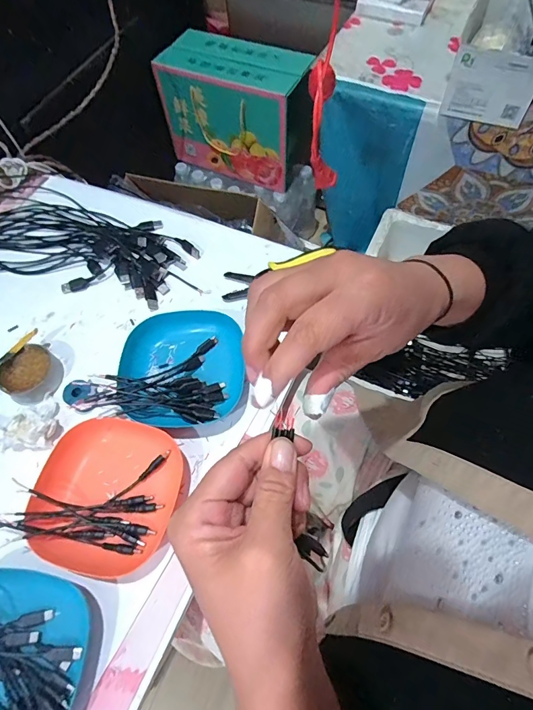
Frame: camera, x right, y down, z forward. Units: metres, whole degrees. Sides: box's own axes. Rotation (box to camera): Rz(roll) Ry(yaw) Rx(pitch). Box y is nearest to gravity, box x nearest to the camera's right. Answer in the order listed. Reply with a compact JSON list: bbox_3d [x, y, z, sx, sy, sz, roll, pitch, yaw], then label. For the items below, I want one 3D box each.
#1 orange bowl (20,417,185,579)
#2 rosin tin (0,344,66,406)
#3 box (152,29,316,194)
[{"bbox_3d":[-0.161,0.136,0.392,0.134,0.028,0.137,9,64,6],"label":"orange bowl"},{"bbox_3d":[-0.277,0.023,0.462,0.061,0.025,0.063,-1,63,2],"label":"rosin tin"},{"bbox_3d":[-0.071,-0.594,0.960,0.337,0.243,0.150,24,67,13],"label":"box"}]

